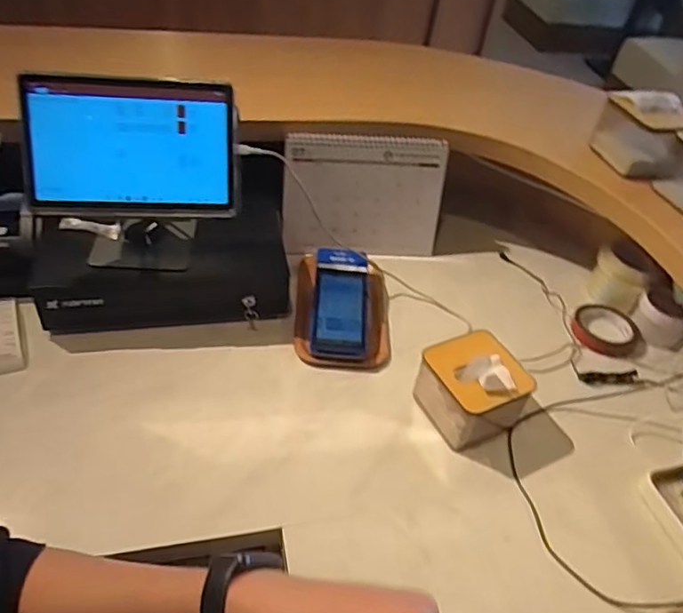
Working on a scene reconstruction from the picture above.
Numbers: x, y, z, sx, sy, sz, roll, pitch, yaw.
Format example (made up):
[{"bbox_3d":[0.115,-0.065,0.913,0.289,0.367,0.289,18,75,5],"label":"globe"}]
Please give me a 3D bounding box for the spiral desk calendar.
[{"bbox_3d":[0.039,-0.178,0.960,0.262,0.188,0.054,-2,44,-10],"label":"spiral desk calendar"}]

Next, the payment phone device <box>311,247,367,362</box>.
[{"bbox_3d":[-0.002,-0.010,0.858,0.077,0.021,0.181,4,59,-4],"label":"payment phone device"}]

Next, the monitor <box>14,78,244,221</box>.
[{"bbox_3d":[-0.257,-0.191,0.715,0.249,0.160,0.029,0,14,-7],"label":"monitor"}]

